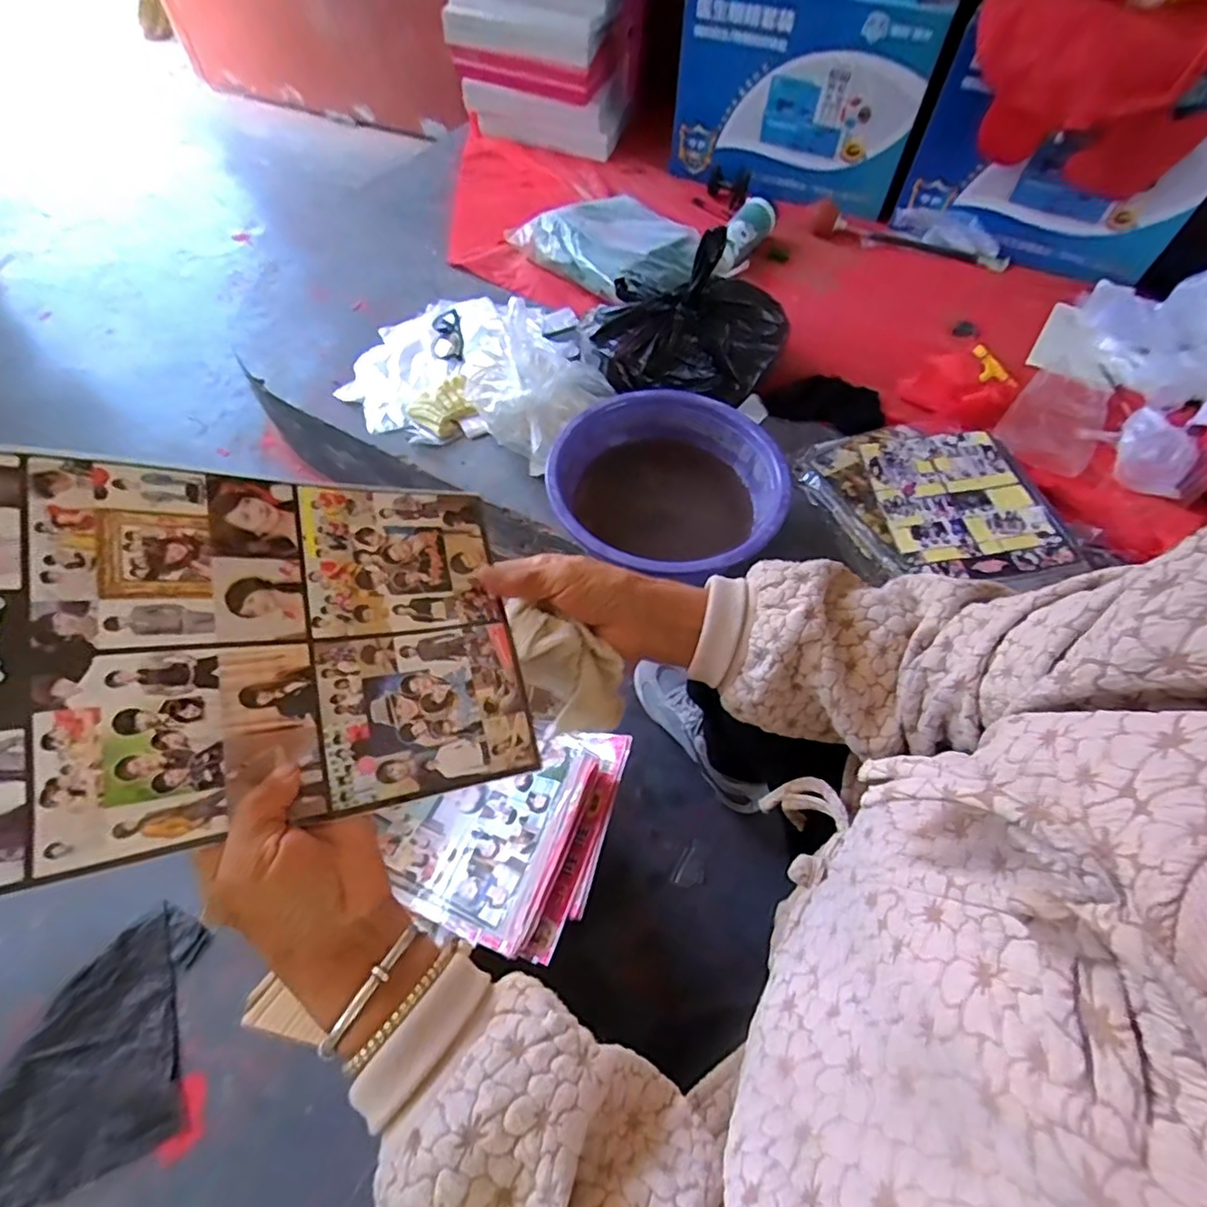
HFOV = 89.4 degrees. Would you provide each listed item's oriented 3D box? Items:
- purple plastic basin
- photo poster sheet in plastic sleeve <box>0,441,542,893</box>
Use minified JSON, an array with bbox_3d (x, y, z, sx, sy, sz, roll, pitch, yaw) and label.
[{"bbox_3d":[0.078,-0.136,0.769,0.282,0.102,0.277,1,59,-2],"label":"purple plastic basin"},{"bbox_3d":[-0.175,0.016,0.299,0.271,0.025,0.184,-2,76,-36],"label":"photo poster sheet in plastic sleeve"}]

